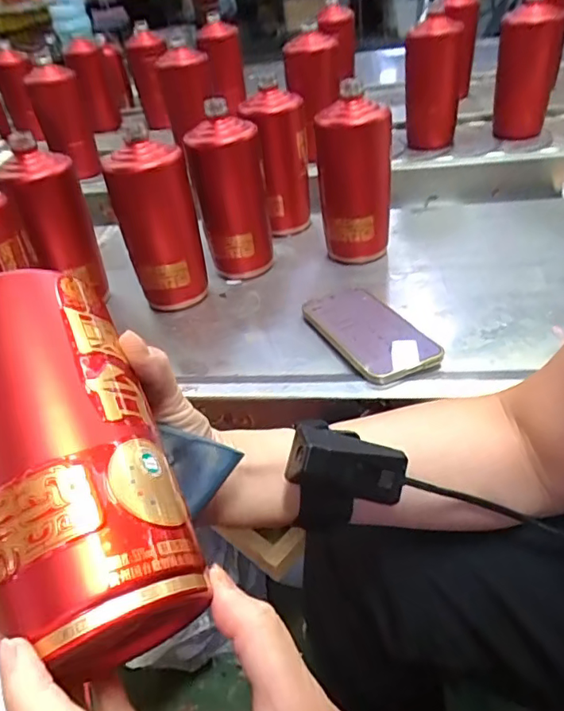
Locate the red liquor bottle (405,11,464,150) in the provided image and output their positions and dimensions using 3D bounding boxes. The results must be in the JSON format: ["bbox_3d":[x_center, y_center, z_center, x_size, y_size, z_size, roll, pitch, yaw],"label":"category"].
[{"bbox_3d":[0.239,-0.430,0.846,0.081,0.179,0.076,5,40,16],"label":"red liquor bottle"}]

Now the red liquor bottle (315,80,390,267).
[{"bbox_3d":[0.086,-0.204,0.624,0.065,0.186,0.076,-28,43,-22],"label":"red liquor bottle"}]

